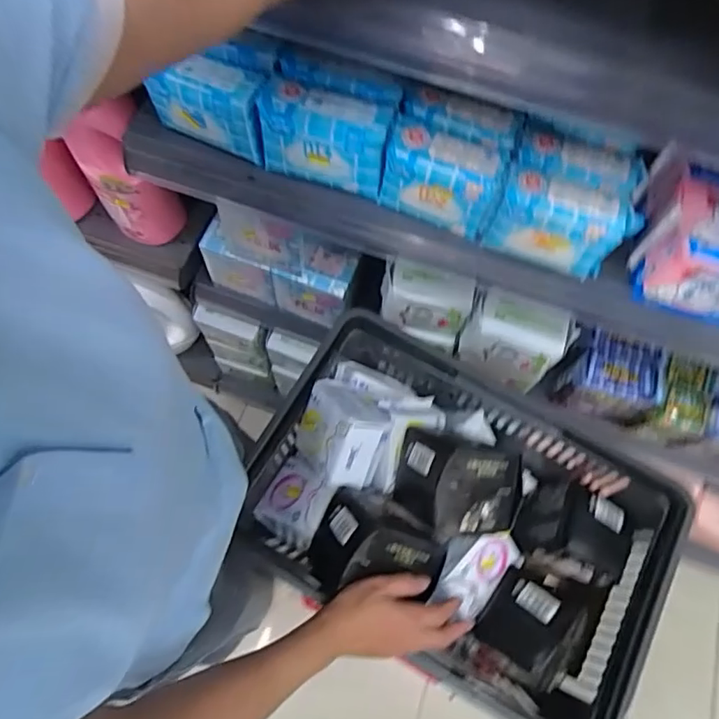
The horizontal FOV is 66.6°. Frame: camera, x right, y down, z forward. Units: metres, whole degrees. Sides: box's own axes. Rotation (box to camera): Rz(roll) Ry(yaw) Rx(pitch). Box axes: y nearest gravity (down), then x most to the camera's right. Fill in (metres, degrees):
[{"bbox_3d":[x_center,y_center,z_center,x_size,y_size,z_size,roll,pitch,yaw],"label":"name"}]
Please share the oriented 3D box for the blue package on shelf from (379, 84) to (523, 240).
[{"bbox_3d":[0.085,-0.194,0.540,0.110,0.083,0.091,17,70,4],"label":"blue package on shelf"}]

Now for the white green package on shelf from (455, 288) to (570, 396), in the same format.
[{"bbox_3d":[0.202,-0.020,0.739,0.123,0.132,0.067,16,70,3],"label":"white green package on shelf"}]

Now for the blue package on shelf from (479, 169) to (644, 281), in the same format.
[{"bbox_3d":[0.189,-0.130,0.519,0.121,0.079,0.048,20,70,5],"label":"blue package on shelf"}]

